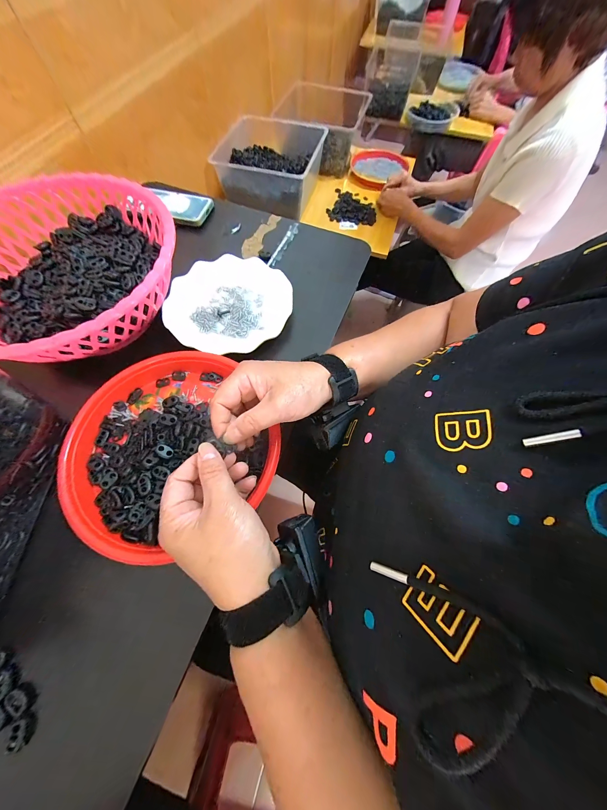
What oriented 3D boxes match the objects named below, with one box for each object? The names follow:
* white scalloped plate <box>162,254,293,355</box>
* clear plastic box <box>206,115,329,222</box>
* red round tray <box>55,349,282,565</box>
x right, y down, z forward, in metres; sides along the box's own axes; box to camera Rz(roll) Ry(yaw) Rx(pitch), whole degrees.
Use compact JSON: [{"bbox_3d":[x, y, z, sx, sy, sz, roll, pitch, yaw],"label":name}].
[{"bbox_3d":[-0.112,-0.156,0.401,0.184,0.024,0.171,0,66,-1],"label":"white scalloped plate"},{"bbox_3d":[-0.097,-0.781,0.852,0.296,0.130,0.321,11,66,4],"label":"clear plastic box"},{"bbox_3d":[-0.168,0.042,0.315,0.229,0.025,0.236,0,66,-1],"label":"red round tray"}]

